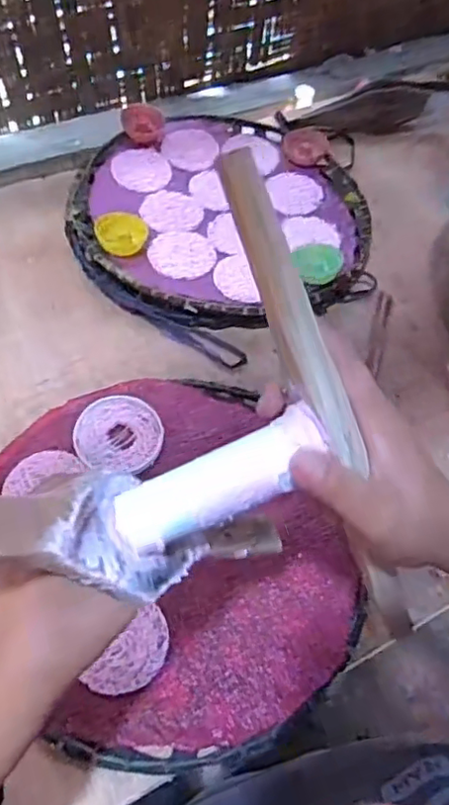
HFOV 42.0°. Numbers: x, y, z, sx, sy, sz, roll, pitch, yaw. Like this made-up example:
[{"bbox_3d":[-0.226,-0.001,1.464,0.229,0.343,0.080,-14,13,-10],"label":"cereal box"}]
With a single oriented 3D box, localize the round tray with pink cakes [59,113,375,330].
[{"bbox_3d":[-0.005,-0.246,0.773,0.370,0.064,0.364,2,56,-3],"label":"round tray with pink cakes"}]

